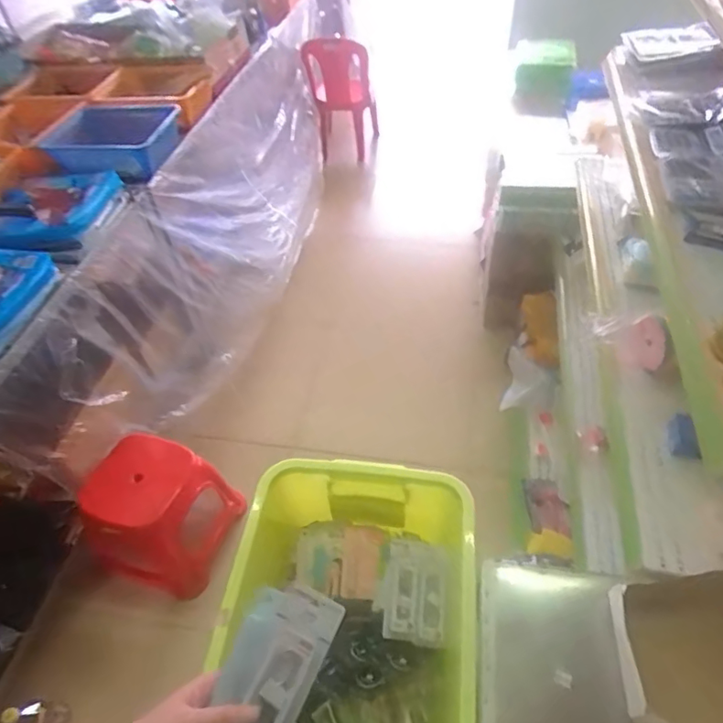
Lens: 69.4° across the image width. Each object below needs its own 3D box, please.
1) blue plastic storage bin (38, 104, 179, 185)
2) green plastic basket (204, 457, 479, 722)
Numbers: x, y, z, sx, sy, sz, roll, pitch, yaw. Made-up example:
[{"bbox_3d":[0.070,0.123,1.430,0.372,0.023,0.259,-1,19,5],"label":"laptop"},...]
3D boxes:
[{"bbox_3d":[-0.769,-0.663,1.587,0.400,0.134,0.261,8,51,12],"label":"blue plastic storage bin"},{"bbox_3d":[-0.014,0.456,0.853,0.367,0.248,0.510,2,50,6],"label":"green plastic basket"}]

